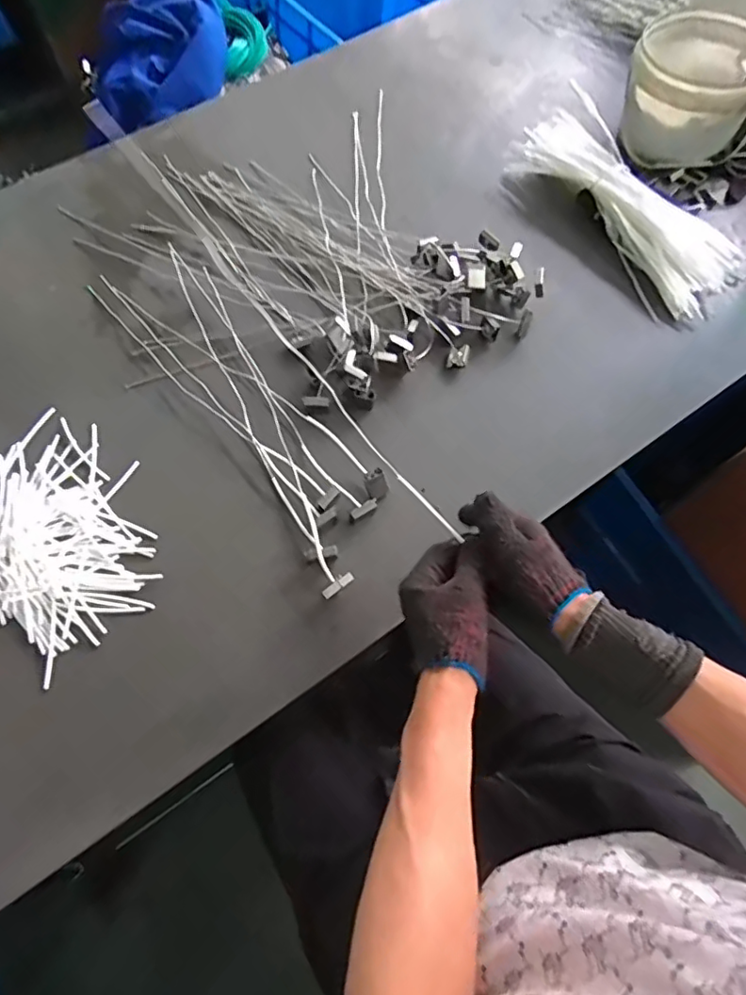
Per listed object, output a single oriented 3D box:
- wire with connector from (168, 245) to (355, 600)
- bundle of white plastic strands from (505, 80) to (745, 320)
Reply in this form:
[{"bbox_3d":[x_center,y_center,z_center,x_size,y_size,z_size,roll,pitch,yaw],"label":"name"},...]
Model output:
[{"bbox_3d":[-0.159,-0.136,0.750,0.039,0.023,0.585,-23,67,-9],"label":"wire with connector"},{"bbox_3d":[0.385,-0.448,0.871,0.167,0.069,0.411,-31,69,-12],"label":"bundle of white plastic strands"}]

